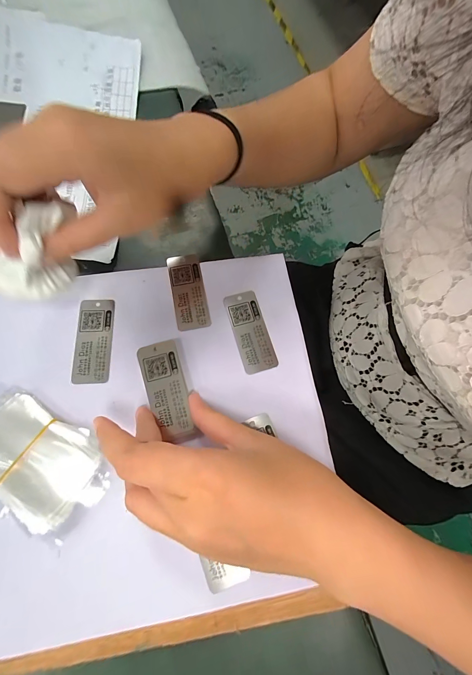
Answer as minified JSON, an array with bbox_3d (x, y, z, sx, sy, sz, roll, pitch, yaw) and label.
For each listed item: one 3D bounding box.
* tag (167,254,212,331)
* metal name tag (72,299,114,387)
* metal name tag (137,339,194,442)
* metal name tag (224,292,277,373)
[{"bbox_3d":[-0.041,-0.040,0.250,0.028,0.004,0.068,-11,74,-6],"label":"tag"},{"bbox_3d":[-0.114,0.001,0.233,0.029,0.004,0.070,-2,73,-3],"label":"metal name tag"},{"bbox_3d":[-0.053,0.037,0.220,0.029,0.004,0.071,-17,74,-7],"label":"metal name tag"},{"bbox_3d":[0.012,-0.006,0.243,0.028,0.004,0.069,-15,74,-7],"label":"metal name tag"}]

